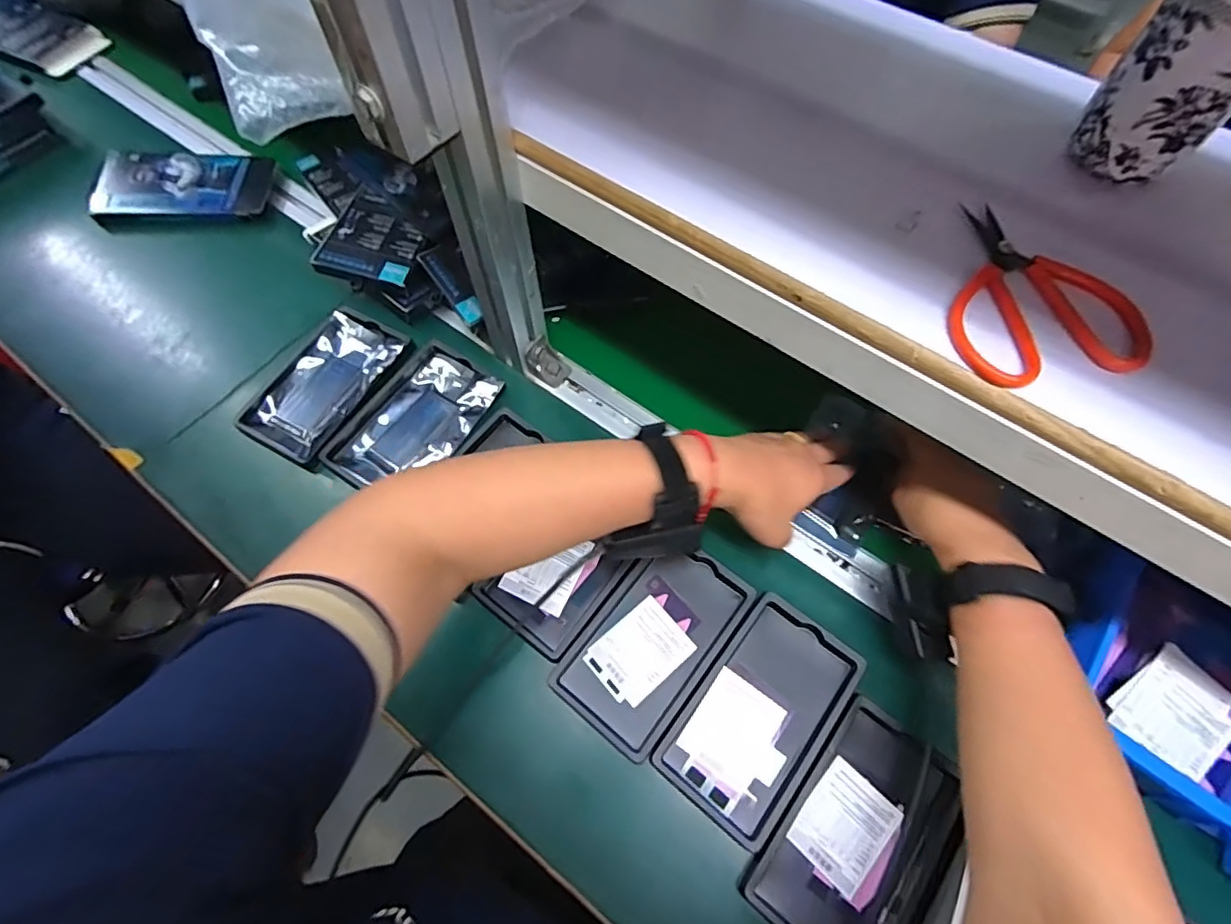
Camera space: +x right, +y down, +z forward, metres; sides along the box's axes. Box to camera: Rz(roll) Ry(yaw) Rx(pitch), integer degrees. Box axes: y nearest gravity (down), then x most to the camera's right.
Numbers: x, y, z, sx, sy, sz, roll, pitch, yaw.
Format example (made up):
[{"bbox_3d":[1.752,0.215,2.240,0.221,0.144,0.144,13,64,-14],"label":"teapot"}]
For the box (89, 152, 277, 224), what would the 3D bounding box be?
[{"bbox_3d":[-0.500,-0.321,0.656,0.190,0.032,0.092,-3,65,-2],"label":"box"}]

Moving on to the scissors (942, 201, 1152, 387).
[{"bbox_3d":[0.223,-0.097,0.313,0.093,0.014,0.118,-8,65,-4],"label":"scissors"}]

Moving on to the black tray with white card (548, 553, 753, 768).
[{"bbox_3d":[0.032,0.140,0.448,0.091,0.012,0.158,36,69,15],"label":"black tray with white card"}]

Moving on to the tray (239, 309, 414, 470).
[{"bbox_3d":[-0.281,-0.079,0.548,0.096,0.011,0.157,27,67,12],"label":"tray"}]

